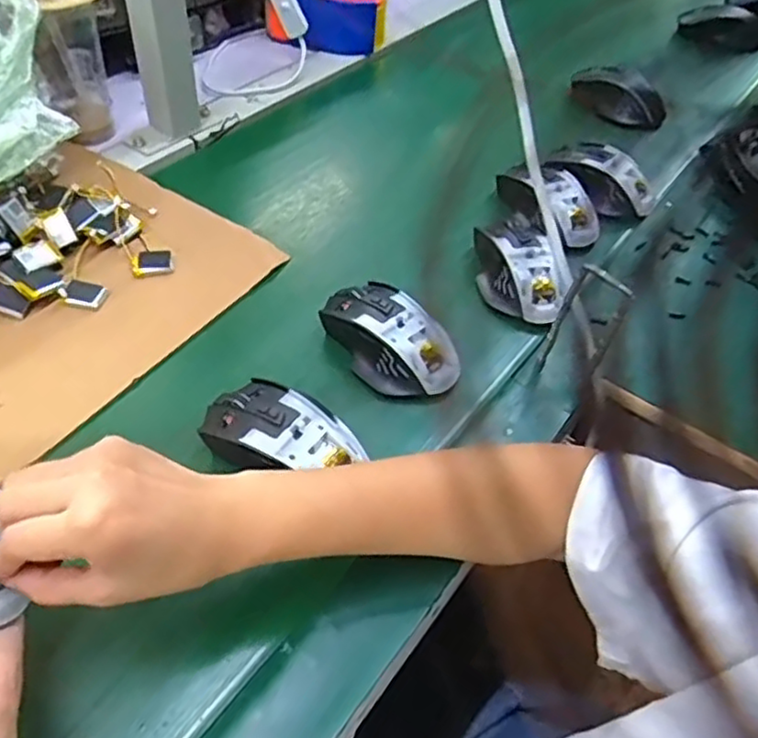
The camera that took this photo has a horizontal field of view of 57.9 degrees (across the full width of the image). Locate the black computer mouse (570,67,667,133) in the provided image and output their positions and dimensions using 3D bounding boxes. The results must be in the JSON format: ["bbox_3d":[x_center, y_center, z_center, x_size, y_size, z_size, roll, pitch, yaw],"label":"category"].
[{"bbox_3d":[0.268,-0.315,0.785,0.052,0.038,0.115,-27,56,-25],"label":"black computer mouse"}]

